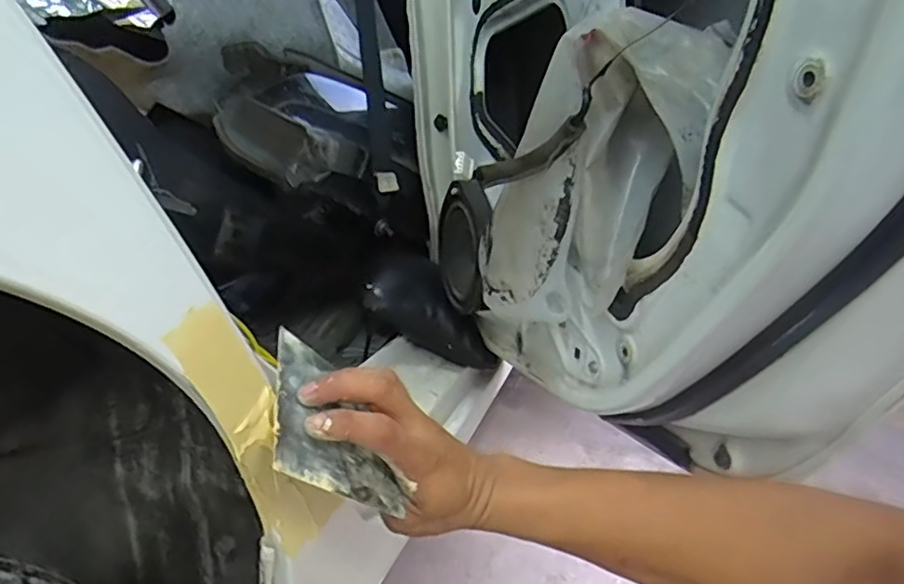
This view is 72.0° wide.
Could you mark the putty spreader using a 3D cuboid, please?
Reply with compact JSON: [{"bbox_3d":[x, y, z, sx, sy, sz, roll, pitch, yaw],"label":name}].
[{"bbox_3d":[-0.072,0.086,0.402,0.100,0.005,0.138,40,12,-27],"label":"putty spreader"}]

